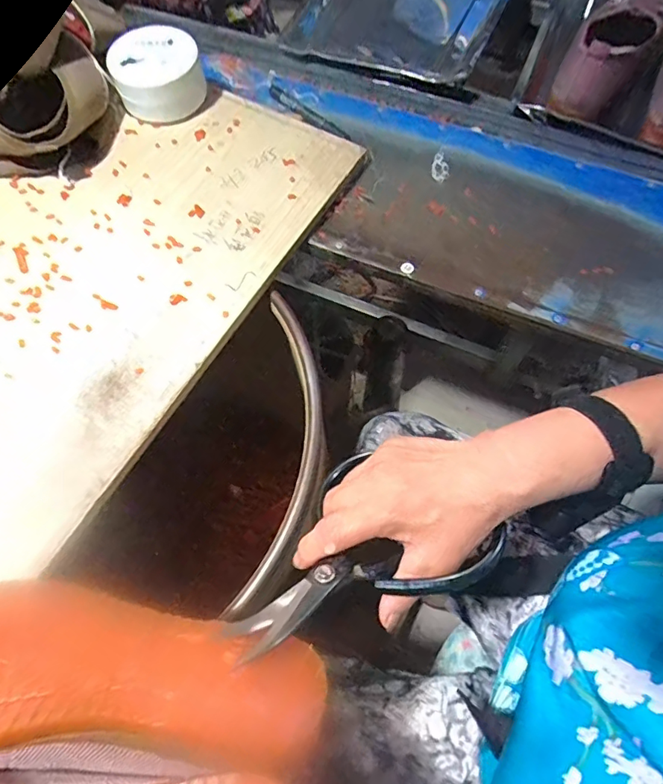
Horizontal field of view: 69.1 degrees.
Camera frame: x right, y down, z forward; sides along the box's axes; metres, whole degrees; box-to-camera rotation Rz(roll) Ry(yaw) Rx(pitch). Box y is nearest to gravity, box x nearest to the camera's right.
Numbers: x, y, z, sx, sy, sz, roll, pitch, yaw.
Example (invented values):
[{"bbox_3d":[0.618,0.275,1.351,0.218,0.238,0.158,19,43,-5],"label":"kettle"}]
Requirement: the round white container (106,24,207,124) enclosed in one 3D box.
[{"bbox_3d":[-0.207,-0.382,0.578,0.104,0.056,0.100,0,65,1],"label":"round white container"}]

